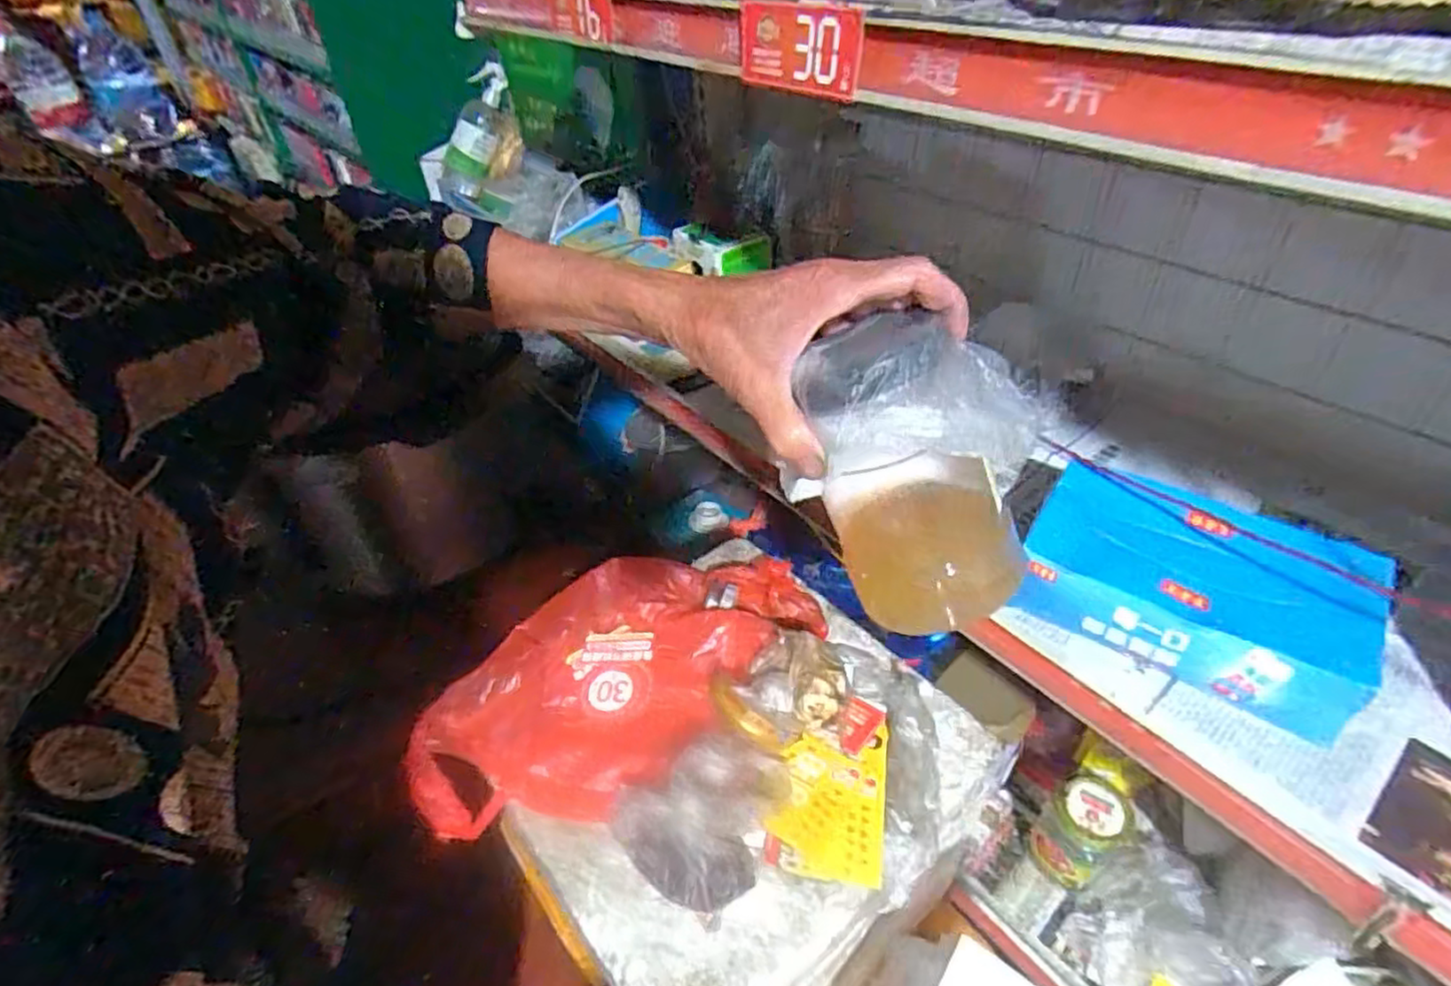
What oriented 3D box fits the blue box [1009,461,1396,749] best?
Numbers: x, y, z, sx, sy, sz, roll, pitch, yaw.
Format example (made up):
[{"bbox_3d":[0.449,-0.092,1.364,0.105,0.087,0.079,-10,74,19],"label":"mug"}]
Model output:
[{"bbox_3d":[0.298,0.063,0.460,0.192,0.064,0.125,21,48,26],"label":"blue box"}]

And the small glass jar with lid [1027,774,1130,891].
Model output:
[{"bbox_3d":[0.328,0.311,0.648,0.066,0.088,0.064,-2,42,2],"label":"small glass jar with lid"}]

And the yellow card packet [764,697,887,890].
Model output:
[{"bbox_3d":[0.068,0.184,0.453,0.068,0.012,0.118,5,43,11],"label":"yellow card packet"}]

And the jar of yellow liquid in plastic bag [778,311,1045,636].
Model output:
[{"bbox_3d":[0.098,-0.008,0.365,0.114,0.148,0.101,-20,48,-1],"label":"jar of yellow liquid in plastic bag"}]

